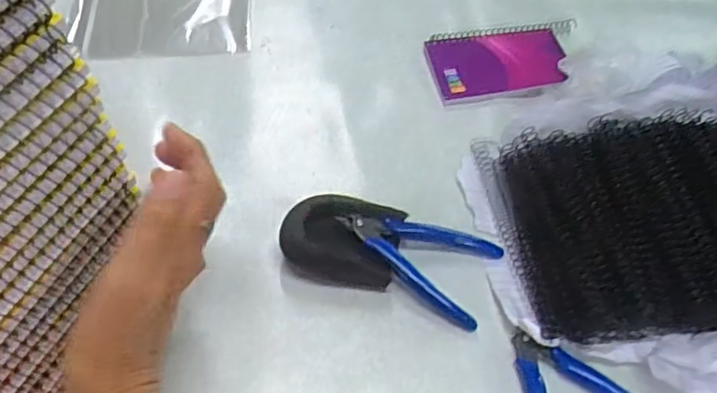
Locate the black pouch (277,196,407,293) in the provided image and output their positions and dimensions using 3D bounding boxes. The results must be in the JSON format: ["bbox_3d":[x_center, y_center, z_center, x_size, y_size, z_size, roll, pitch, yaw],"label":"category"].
[{"bbox_3d":[-0.013,0.034,0.432,0.080,0.033,0.067,9,55,3],"label":"black pouch"}]

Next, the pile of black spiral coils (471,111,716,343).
[{"bbox_3d":[0.228,0.017,0.440,0.240,0.055,0.164,-1,55,-4],"label":"pile of black spiral coils"}]

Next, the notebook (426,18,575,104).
[{"bbox_3d":[0.137,-0.126,0.553,0.140,0.010,0.092,-8,52,-2],"label":"notebook"}]

